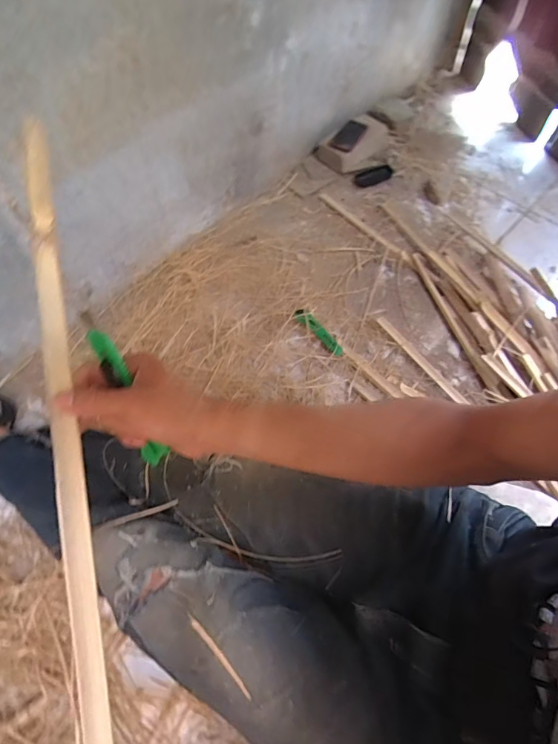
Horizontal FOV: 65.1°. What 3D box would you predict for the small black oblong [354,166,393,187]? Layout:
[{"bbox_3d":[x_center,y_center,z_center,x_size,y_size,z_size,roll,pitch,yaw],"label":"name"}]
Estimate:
[{"bbox_3d":[0.287,-0.587,1.309,0.137,0.011,0.060,-23,65,-14],"label":"small black oblong"}]

